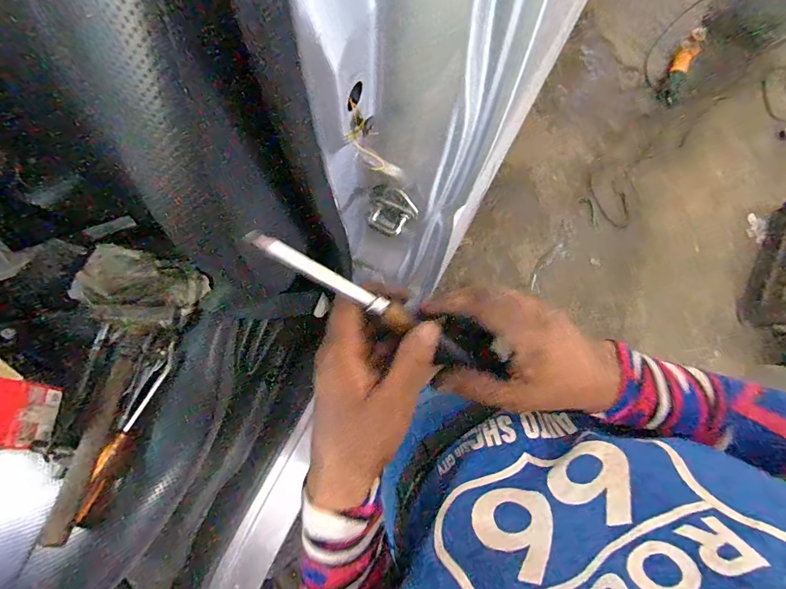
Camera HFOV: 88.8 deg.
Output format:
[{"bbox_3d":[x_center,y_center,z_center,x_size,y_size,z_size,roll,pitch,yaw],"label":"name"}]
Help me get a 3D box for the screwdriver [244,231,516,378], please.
[{"bbox_3d":[-0.007,0.007,0.262,0.177,0.023,0.028,27,78,-10],"label":"screwdriver"}]

